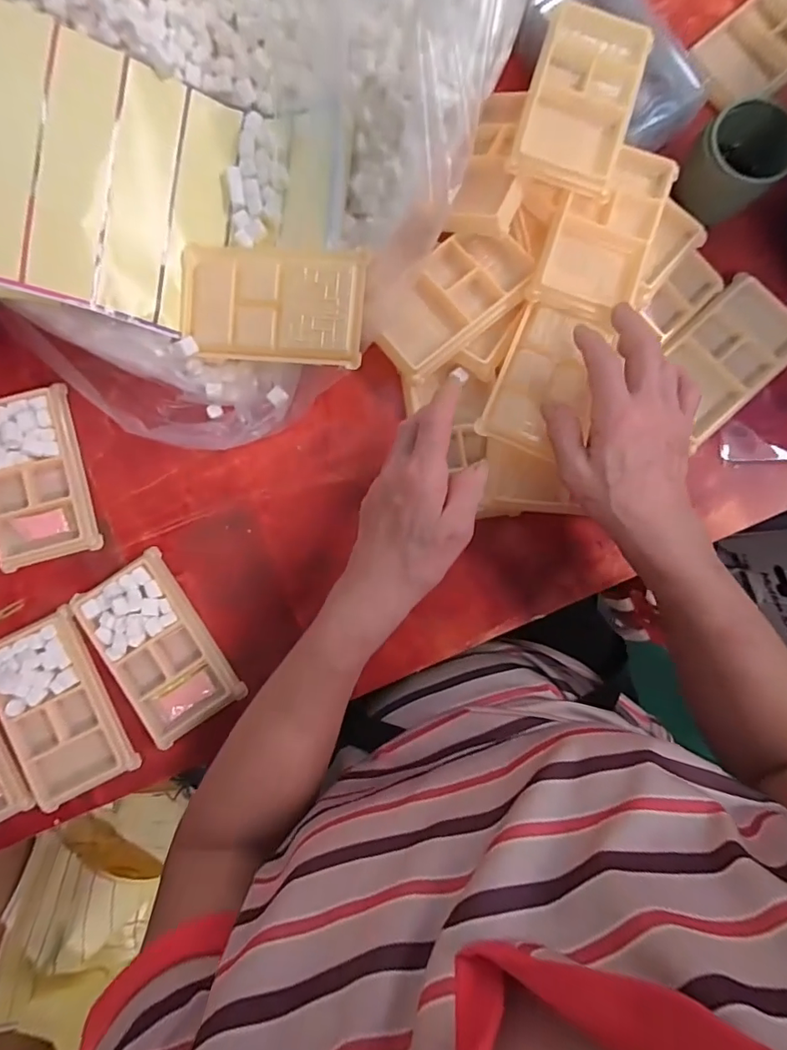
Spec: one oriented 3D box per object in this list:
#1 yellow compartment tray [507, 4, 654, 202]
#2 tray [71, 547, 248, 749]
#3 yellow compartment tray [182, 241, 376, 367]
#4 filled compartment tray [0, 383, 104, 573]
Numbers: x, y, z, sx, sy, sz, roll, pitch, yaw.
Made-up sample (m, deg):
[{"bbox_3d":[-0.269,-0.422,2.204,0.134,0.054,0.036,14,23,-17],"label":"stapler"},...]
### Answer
[{"bbox_3d":[0.141,-0.316,0.377,0.076,0.017,0.127,17,87,1],"label":"yellow compartment tray"},{"bbox_3d":[-0.186,0.097,0.395,0.076,0.013,0.133,-33,87,-2],"label":"tray"},{"bbox_3d":[-0.089,-0.160,0.366,0.137,0.008,0.078,7,100,10],"label":"yellow compartment tray"},{"bbox_3d":[-0.291,-0.039,0.402,0.079,0.014,0.133,-14,87,-1],"label":"filled compartment tray"}]

